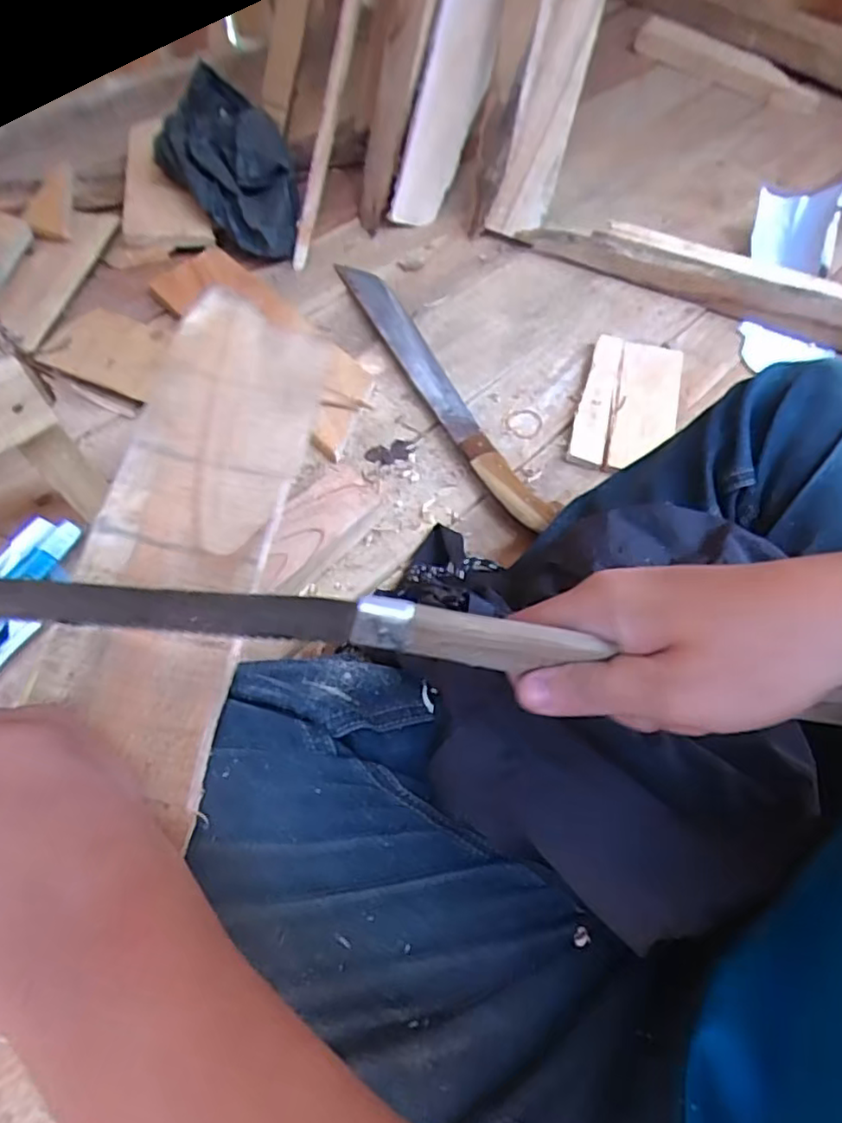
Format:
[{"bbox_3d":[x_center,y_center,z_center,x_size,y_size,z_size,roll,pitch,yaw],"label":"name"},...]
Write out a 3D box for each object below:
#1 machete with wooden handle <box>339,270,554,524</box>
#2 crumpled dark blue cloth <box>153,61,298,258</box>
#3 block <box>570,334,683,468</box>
[{"bbox_3d":[0.015,-0.191,0.669,0.047,0.027,0.408,-22,64,-16],"label":"machete with wooden handle"},{"bbox_3d":[-0.230,-0.463,0.766,0.145,0.090,0.260,-12,61,-11],"label":"crumpled dark blue cloth"},{"bbox_3d":[0.218,-0.168,0.669,0.099,0.022,0.185,17,60,6],"label":"block"}]

